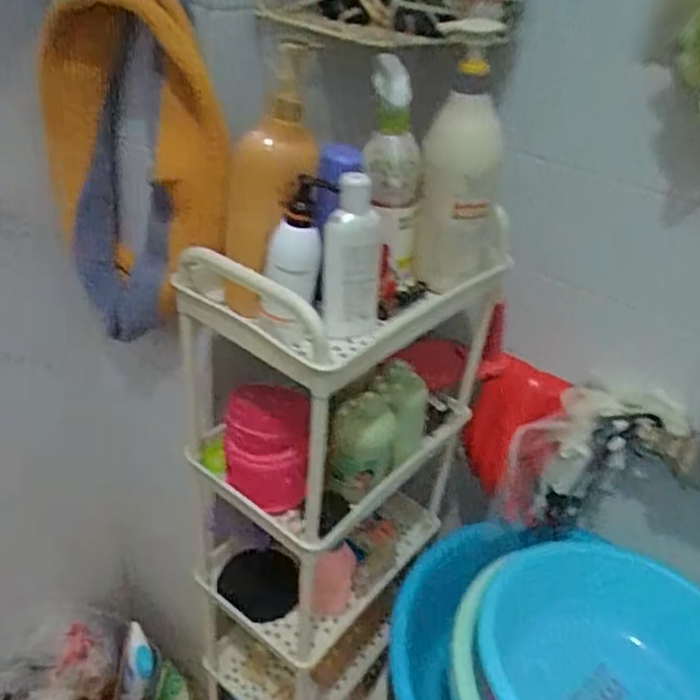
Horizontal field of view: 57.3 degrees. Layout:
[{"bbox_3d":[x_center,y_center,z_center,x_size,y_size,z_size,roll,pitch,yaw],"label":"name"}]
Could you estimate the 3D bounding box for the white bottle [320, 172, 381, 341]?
[{"bbox_3d":[0.004,-0.085,0.607,0.054,0.154,0.060,9,34,3],"label":"white bottle"}]

